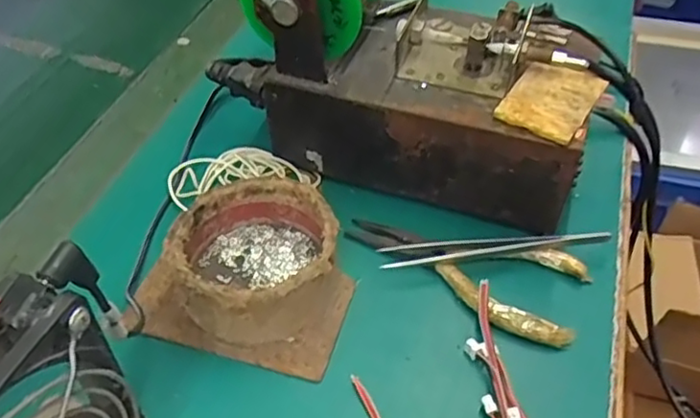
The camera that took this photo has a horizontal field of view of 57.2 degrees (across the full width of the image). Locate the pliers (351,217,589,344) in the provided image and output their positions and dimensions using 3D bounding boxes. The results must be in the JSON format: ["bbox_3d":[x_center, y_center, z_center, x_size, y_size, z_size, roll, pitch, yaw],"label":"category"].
[{"bbox_3d":[0.061,0.029,0.353,0.131,0.011,0.057,21,51,18],"label":"pliers"}]

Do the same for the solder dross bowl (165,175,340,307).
[{"bbox_3d":[-0.049,0.024,0.334,0.081,0.040,0.079,0,48,0],"label":"solder dross bowl"}]

